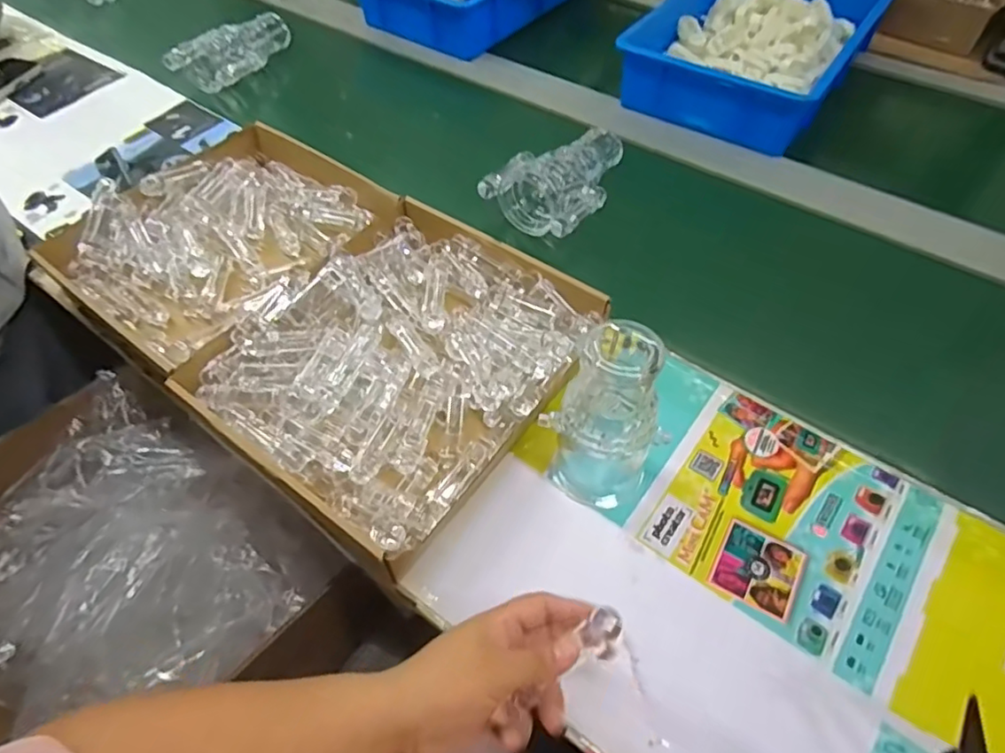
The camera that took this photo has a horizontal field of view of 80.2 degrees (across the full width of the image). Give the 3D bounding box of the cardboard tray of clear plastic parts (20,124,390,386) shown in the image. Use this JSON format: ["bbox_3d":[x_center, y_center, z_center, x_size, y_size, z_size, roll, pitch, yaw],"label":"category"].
[{"bbox_3d":[-0.298,-0.151,0.668,0.295,0.072,0.319,35,63,23],"label":"cardboard tray of clear plastic parts"}]

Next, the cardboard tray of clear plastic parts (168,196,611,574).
[{"bbox_3d":[-0.090,-0.021,0.564,0.274,0.058,0.314,33,62,22],"label":"cardboard tray of clear plastic parts"}]

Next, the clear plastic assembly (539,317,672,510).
[{"bbox_3d":[0.082,0.032,0.457,0.072,0.167,0.077,-39,63,-23],"label":"clear plastic assembly"}]

